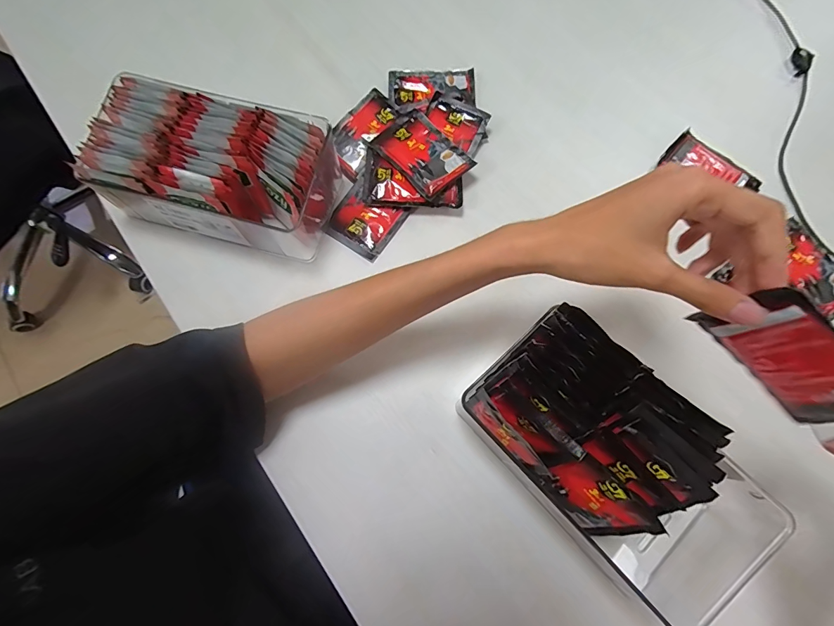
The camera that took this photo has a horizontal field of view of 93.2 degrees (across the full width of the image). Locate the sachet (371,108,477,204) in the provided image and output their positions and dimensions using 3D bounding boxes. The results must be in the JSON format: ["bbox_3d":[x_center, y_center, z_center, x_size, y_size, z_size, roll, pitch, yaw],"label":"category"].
[{"bbox_3d":[0.006,-0.169,0.414,0.066,0.008,0.097,-40,76,-13],"label":"sachet"}]

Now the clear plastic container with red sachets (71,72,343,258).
[{"bbox_3d":[-0.186,-0.133,0.376,0.198,0.086,0.109,12,73,3],"label":"clear plastic container with red sachets"}]

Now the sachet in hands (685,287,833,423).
[{"bbox_3d":[0.221,0.027,0.230,0.093,0.061,0.012,43,79,11],"label":"sachet in hands"}]

